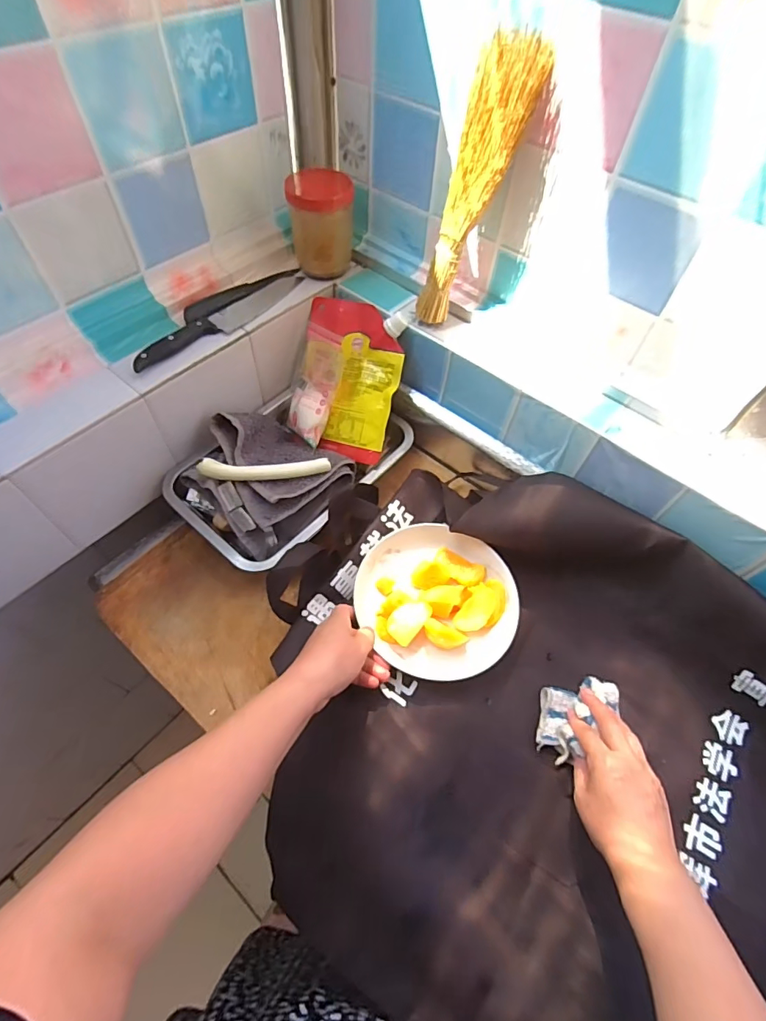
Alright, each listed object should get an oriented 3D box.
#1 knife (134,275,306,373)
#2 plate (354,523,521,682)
[{"bbox_3d":[-0.187,-0.235,0.582,0.040,0.021,0.253,33,61,17],"label":"knife"},{"bbox_3d":[0.061,0.101,0.551,0.176,0.039,0.168,1,57,-2],"label":"plate"}]

